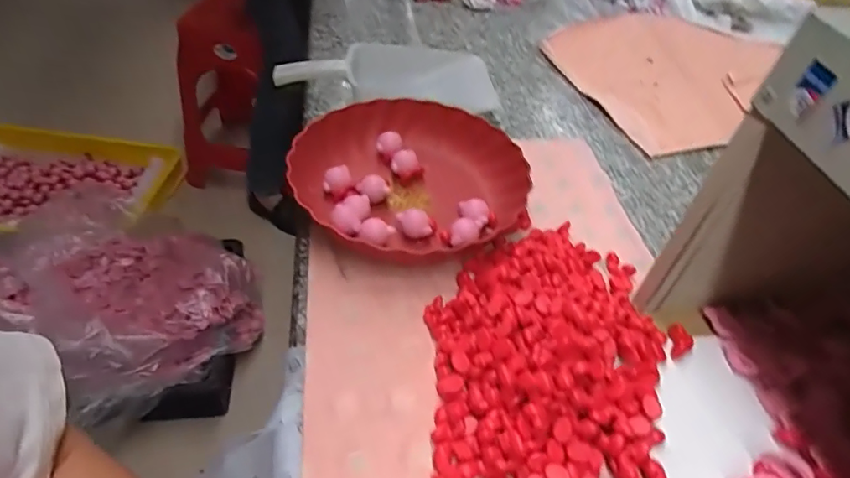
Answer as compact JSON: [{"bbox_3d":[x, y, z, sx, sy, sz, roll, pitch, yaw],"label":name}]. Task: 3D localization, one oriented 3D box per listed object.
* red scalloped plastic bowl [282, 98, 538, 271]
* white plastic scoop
[{"bbox_3d":[-0.020,-0.065,0.542,0.227,0.064,0.225,4,46,-4],"label":"red scalloped plastic bowl"},{"bbox_3d":[-0.049,-0.218,0.669,0.289,0.059,0.103,0,44,-17],"label":"white plastic scoop"}]

